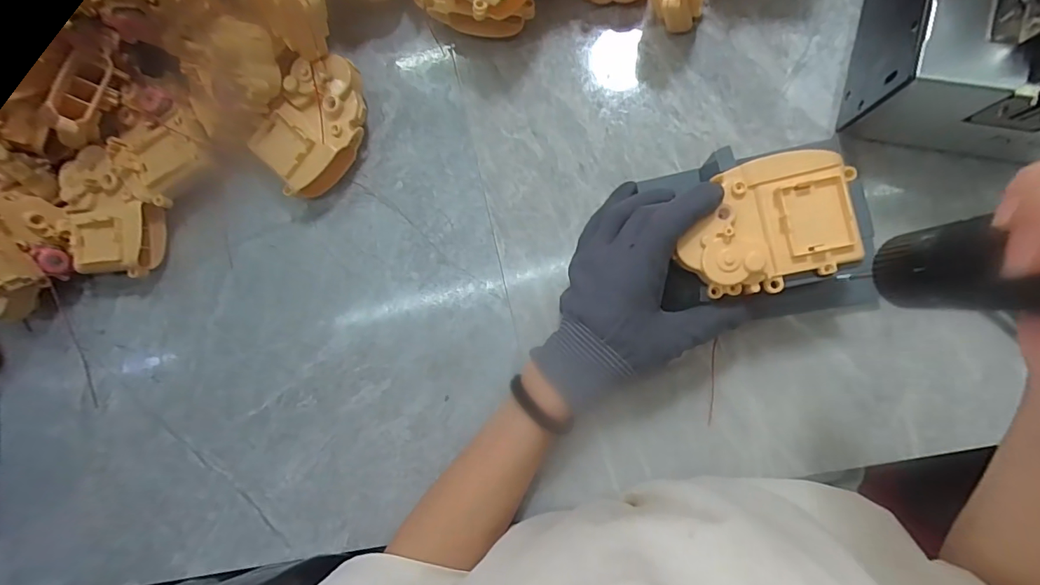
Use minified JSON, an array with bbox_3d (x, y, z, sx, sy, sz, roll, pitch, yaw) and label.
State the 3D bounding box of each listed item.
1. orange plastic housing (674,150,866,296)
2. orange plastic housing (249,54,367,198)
[{"bbox_3d":[0.141,-0.040,0.267,0.094,0.014,0.076,-6,88,9],"label":"orange plastic housing"},{"bbox_3d":[-0.154,-0.127,0.360,0.101,0.038,0.072,-45,83,5],"label":"orange plastic housing"}]

